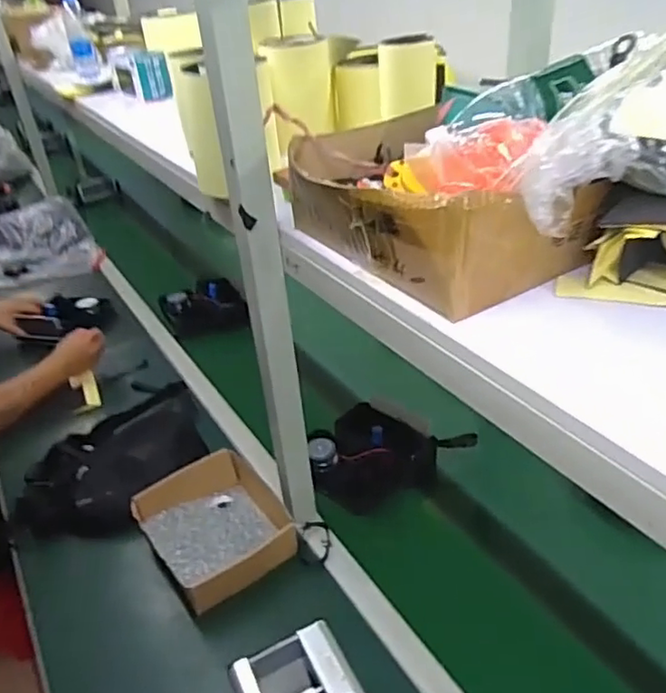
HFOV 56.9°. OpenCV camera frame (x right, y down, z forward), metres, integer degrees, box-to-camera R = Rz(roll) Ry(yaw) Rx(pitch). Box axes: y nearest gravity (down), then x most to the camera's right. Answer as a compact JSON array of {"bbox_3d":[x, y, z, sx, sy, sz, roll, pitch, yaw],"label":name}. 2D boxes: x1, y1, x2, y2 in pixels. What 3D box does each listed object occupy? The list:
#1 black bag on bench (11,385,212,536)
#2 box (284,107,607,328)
[{"bbox_3d":[-0.383,0.188,1.139,0.259,0.058,0.394,9,36,21],"label":"black bag on bench"},{"bbox_3d":[0.087,-0.154,0.617,0.204,0.119,0.310,-21,37,-22],"label":"box"}]

